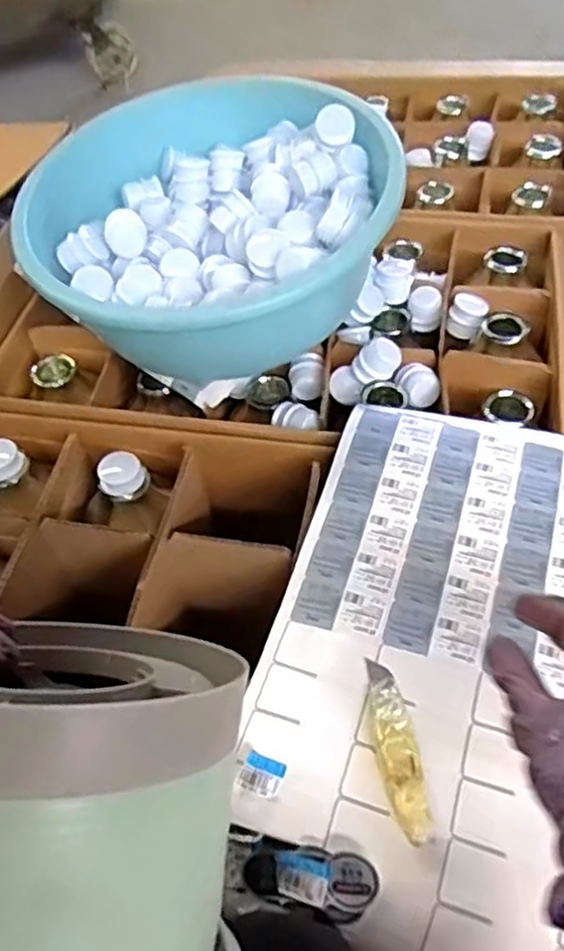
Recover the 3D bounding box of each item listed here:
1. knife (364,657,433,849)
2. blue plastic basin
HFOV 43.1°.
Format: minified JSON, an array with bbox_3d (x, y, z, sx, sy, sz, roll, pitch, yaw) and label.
[{"bbox_3d":[0.076,0.179,0.476,0.027,0.016,0.120,-6,53,1],"label":"knife"},{"bbox_3d":[-0.060,-0.254,0.728,0.346,0.147,0.343,-2,53,3],"label":"blue plastic basin"}]

